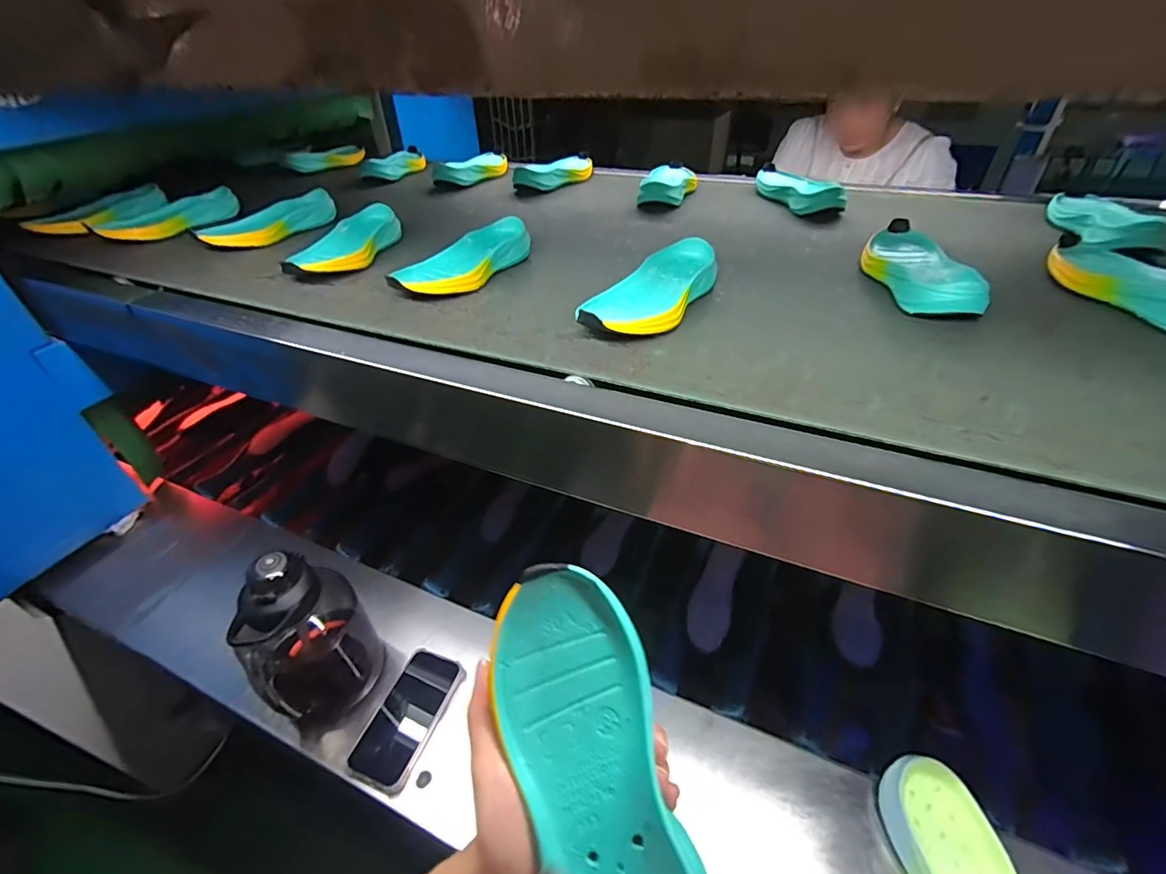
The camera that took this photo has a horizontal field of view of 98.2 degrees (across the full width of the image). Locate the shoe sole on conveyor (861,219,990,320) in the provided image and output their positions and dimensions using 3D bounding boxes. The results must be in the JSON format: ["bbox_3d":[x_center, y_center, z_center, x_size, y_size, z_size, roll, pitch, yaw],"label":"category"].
[{"bbox_3d":[0.377,-0.196,0.571,0.100,0.037,0.219,11,41,16],"label":"shoe sole on conveyor"}]

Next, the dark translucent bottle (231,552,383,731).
[{"bbox_3d":[-0.321,0.233,0.594,0.113,0.221,0.104,-2,39,1],"label":"dark translucent bottle"}]

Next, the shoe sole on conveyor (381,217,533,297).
[{"bbox_3d":[-0.146,-0.221,0.627,0.080,0.042,0.199,18,43,23],"label":"shoe sole on conveyor"}]

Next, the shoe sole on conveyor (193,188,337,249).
[{"bbox_3d":[-0.476,-0.337,0.788,0.062,0.045,0.205,22,45,27],"label":"shoe sole on conveyor"}]

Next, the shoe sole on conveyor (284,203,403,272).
[{"bbox_3d":[-0.323,-0.263,0.689,0.096,0.043,0.195,3,40,8],"label":"shoe sole on conveyor"}]

